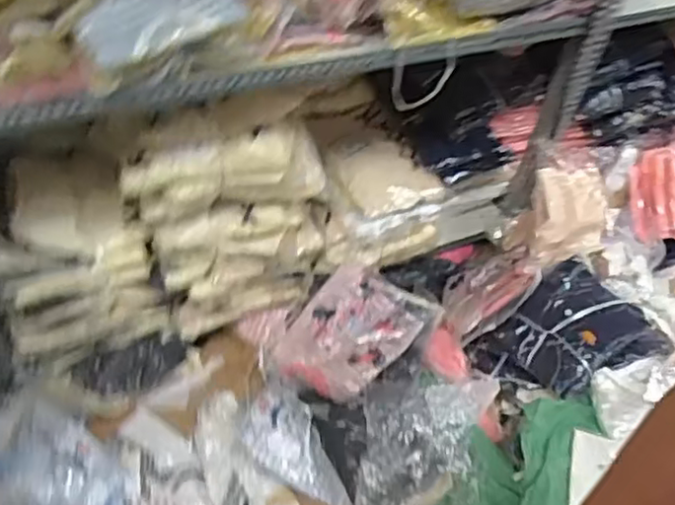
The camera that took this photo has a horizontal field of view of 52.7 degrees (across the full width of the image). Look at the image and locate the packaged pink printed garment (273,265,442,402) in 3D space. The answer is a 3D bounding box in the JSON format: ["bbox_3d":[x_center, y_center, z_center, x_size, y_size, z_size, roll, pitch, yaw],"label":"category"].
[{"bbox_3d":[0.040,0.164,1.483,0.226,0.058,0.332,42,61,14],"label":"packaged pink printed garment"}]

